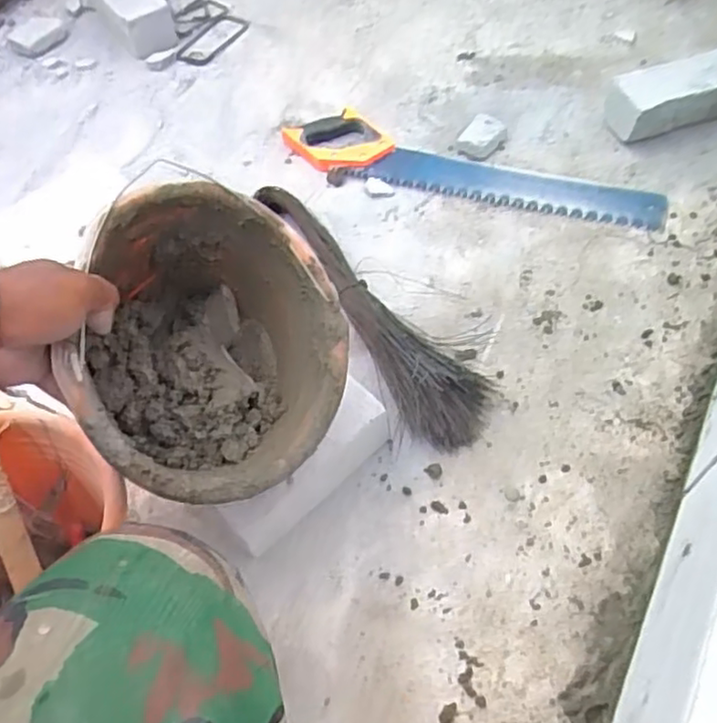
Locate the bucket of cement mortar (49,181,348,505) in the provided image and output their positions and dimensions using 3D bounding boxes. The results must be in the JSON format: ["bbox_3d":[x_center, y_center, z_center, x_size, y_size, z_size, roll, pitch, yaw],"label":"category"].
[{"bbox_3d":[-0.155,0.002,0.640,0.217,0.199,0.262,6,72,-31],"label":"bucket of cement mortar"}]

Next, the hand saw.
[{"bbox_3d":[0.154,-0.274,0.988,0.552,0.026,0.103,19,59,17],"label":"hand saw"}]

